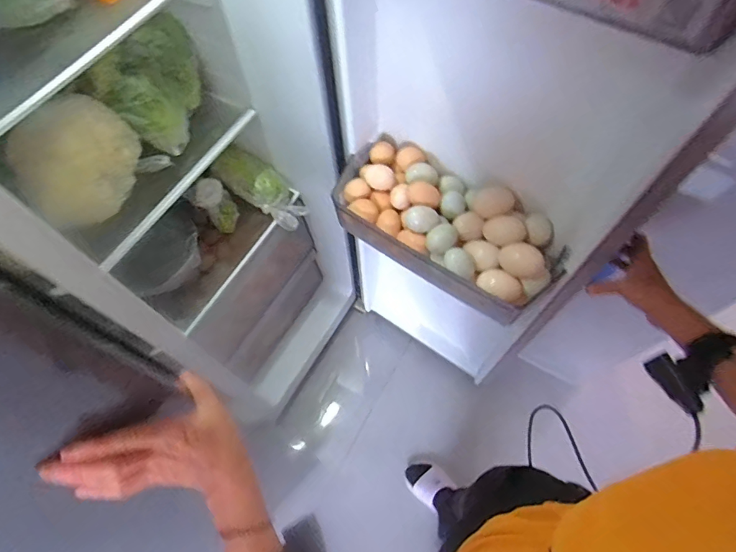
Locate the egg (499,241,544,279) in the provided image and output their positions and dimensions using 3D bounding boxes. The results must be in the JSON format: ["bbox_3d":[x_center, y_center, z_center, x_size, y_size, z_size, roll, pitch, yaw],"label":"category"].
[{"bbox_3d":[0.216,-0.022,0.620,0.060,0.040,0.040,35,70,17],"label":"egg"}]

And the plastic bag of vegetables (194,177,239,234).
[{"bbox_3d":[-0.332,-0.156,0.965,0.069,0.061,0.110,-34,68,-14],"label":"plastic bag of vegetables"}]

